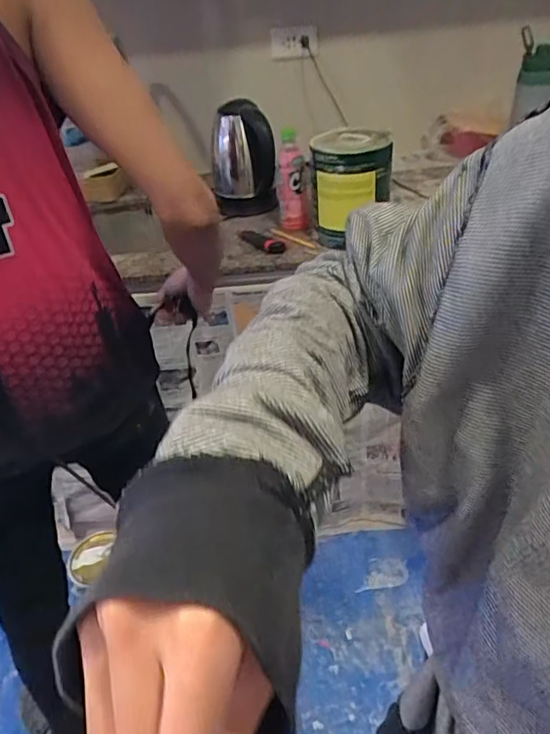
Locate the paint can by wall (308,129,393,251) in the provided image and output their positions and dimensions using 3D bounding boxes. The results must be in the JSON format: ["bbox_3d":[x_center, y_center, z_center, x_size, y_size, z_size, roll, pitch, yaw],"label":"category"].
[{"bbox_3d":[0.154,-0.368,1.145,0.157,0.199,0.152,-2,38,5],"label":"paint can by wall"}]

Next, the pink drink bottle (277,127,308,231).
[{"bbox_3d":[0.036,-0.401,1.205,0.065,0.192,0.058,-3,38,3],"label":"pink drink bottle"}]

